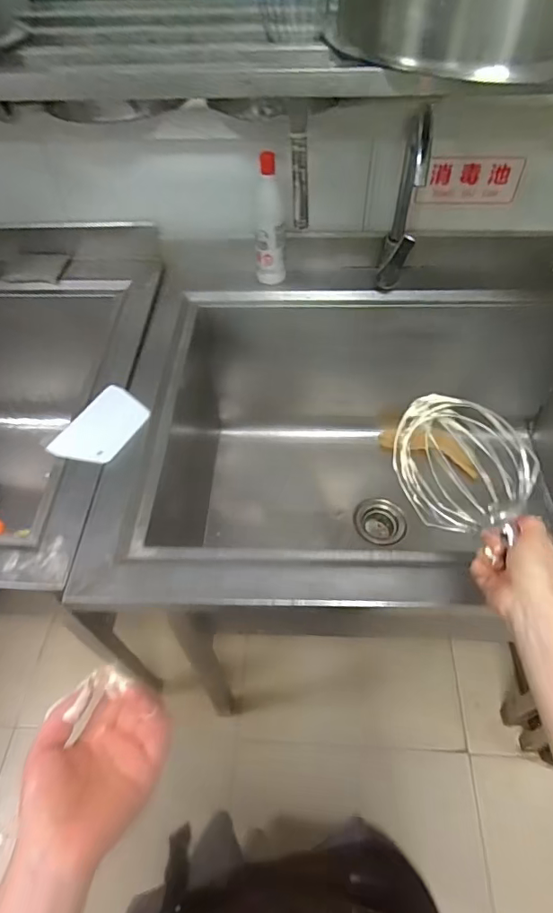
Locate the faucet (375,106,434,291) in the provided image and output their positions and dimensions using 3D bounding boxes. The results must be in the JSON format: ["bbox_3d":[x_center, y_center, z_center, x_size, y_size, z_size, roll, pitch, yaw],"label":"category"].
[{"bbox_3d":[0.219,-0.429,0.870,0.055,0.306,0.205,7,51,7],"label":"faucet"}]

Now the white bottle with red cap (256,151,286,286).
[{"bbox_3d":[-0.014,-0.441,0.951,0.059,0.223,0.049,-9,51,-6],"label":"white bottle with red cap"}]

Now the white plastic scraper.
[{"bbox_3d":[-0.271,-0.047,0.789,0.099,0.006,0.152,22,56,11],"label":"white plastic scraper"}]

